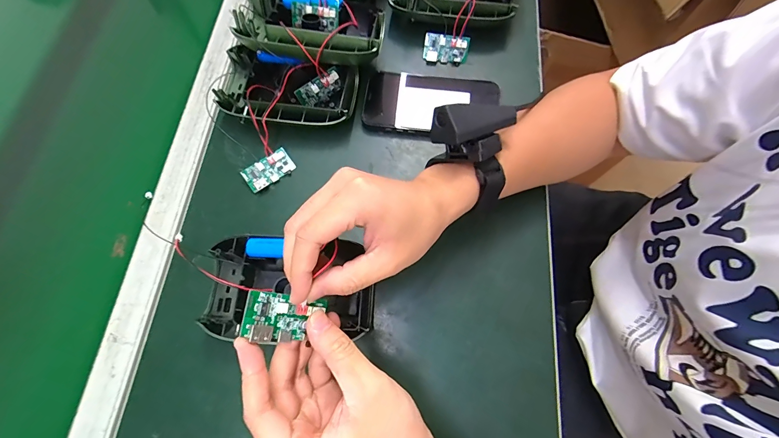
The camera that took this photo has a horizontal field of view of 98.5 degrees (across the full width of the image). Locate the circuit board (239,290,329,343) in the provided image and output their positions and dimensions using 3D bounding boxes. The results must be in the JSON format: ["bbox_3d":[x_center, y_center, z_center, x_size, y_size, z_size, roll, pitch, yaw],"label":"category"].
[{"bbox_3d":[-0.069,0.066,0.224,0.052,0.007,0.030,18,71,-28],"label":"circuit board"}]

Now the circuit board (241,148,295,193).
[{"bbox_3d":[-0.138,-0.056,0.385,0.055,0.012,0.029,-35,73,-9],"label":"circuit board"}]

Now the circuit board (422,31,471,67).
[{"bbox_3d":[0.071,-0.215,0.428,0.055,0.009,0.035,11,115,4],"label":"circuit board"}]

